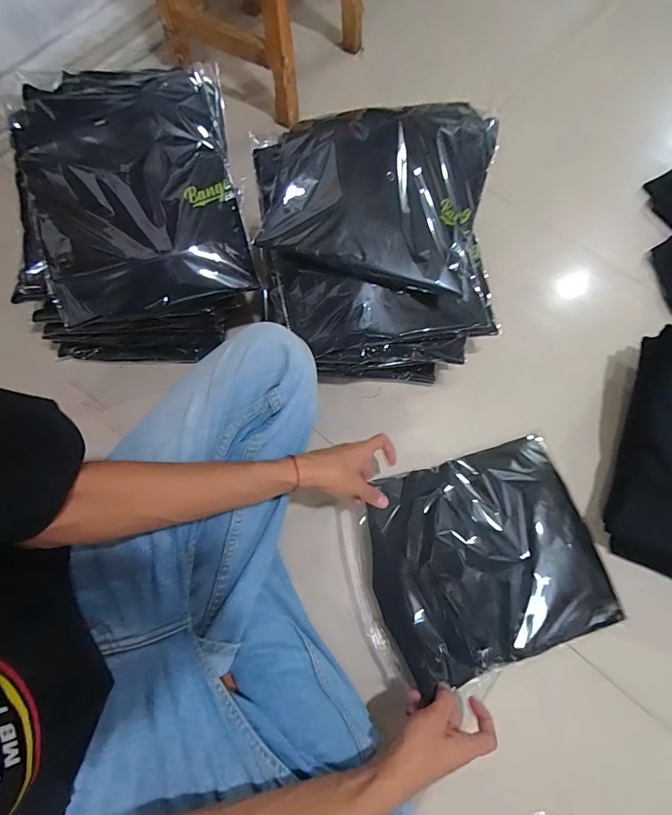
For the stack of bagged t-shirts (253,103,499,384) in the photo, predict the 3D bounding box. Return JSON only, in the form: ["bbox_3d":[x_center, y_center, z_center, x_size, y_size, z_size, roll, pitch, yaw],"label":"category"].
[{"bbox_3d":[0.061,-0.218,0.625,0.335,0.231,0.320,-6,71,-1],"label":"stack of bagged t-shirts"}]

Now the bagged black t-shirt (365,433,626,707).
[{"bbox_3d":[0.207,0.200,0.570,0.315,0.057,0.268,-17,71,-7],"label":"bagged black t-shirt"}]

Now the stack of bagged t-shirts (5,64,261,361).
[{"bbox_3d":[-0.311,-0.280,0.645,0.332,0.226,0.343,-12,71,-3],"label":"stack of bagged t-shirts"}]

